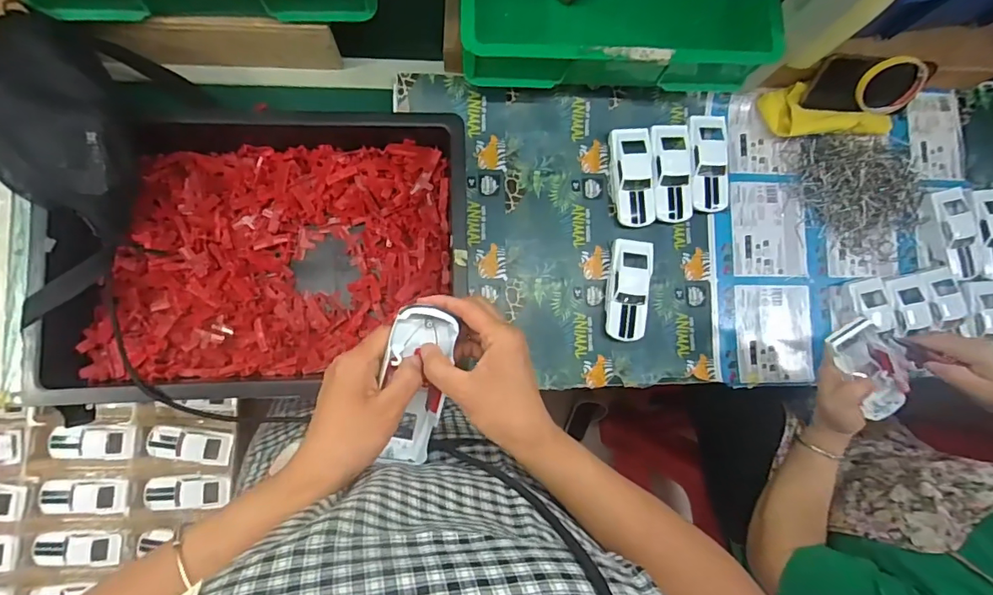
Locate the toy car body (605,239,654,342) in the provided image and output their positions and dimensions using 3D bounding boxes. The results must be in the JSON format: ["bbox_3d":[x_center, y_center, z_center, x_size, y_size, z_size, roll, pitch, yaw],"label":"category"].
[{"bbox_3d":[0.174,-0.010,0.656,0.054,0.026,0.131,7,83,-5],"label":"toy car body"}]

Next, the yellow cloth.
[{"bbox_3d":[0.462,-0.261,0.698,0.191,0.044,0.074,-2,84,-6],"label":"yellow cloth"}]

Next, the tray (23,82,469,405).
[{"bbox_3d":[-0.263,-0.050,0.588,0.440,0.097,0.348,4,84,-5],"label":"tray"}]

